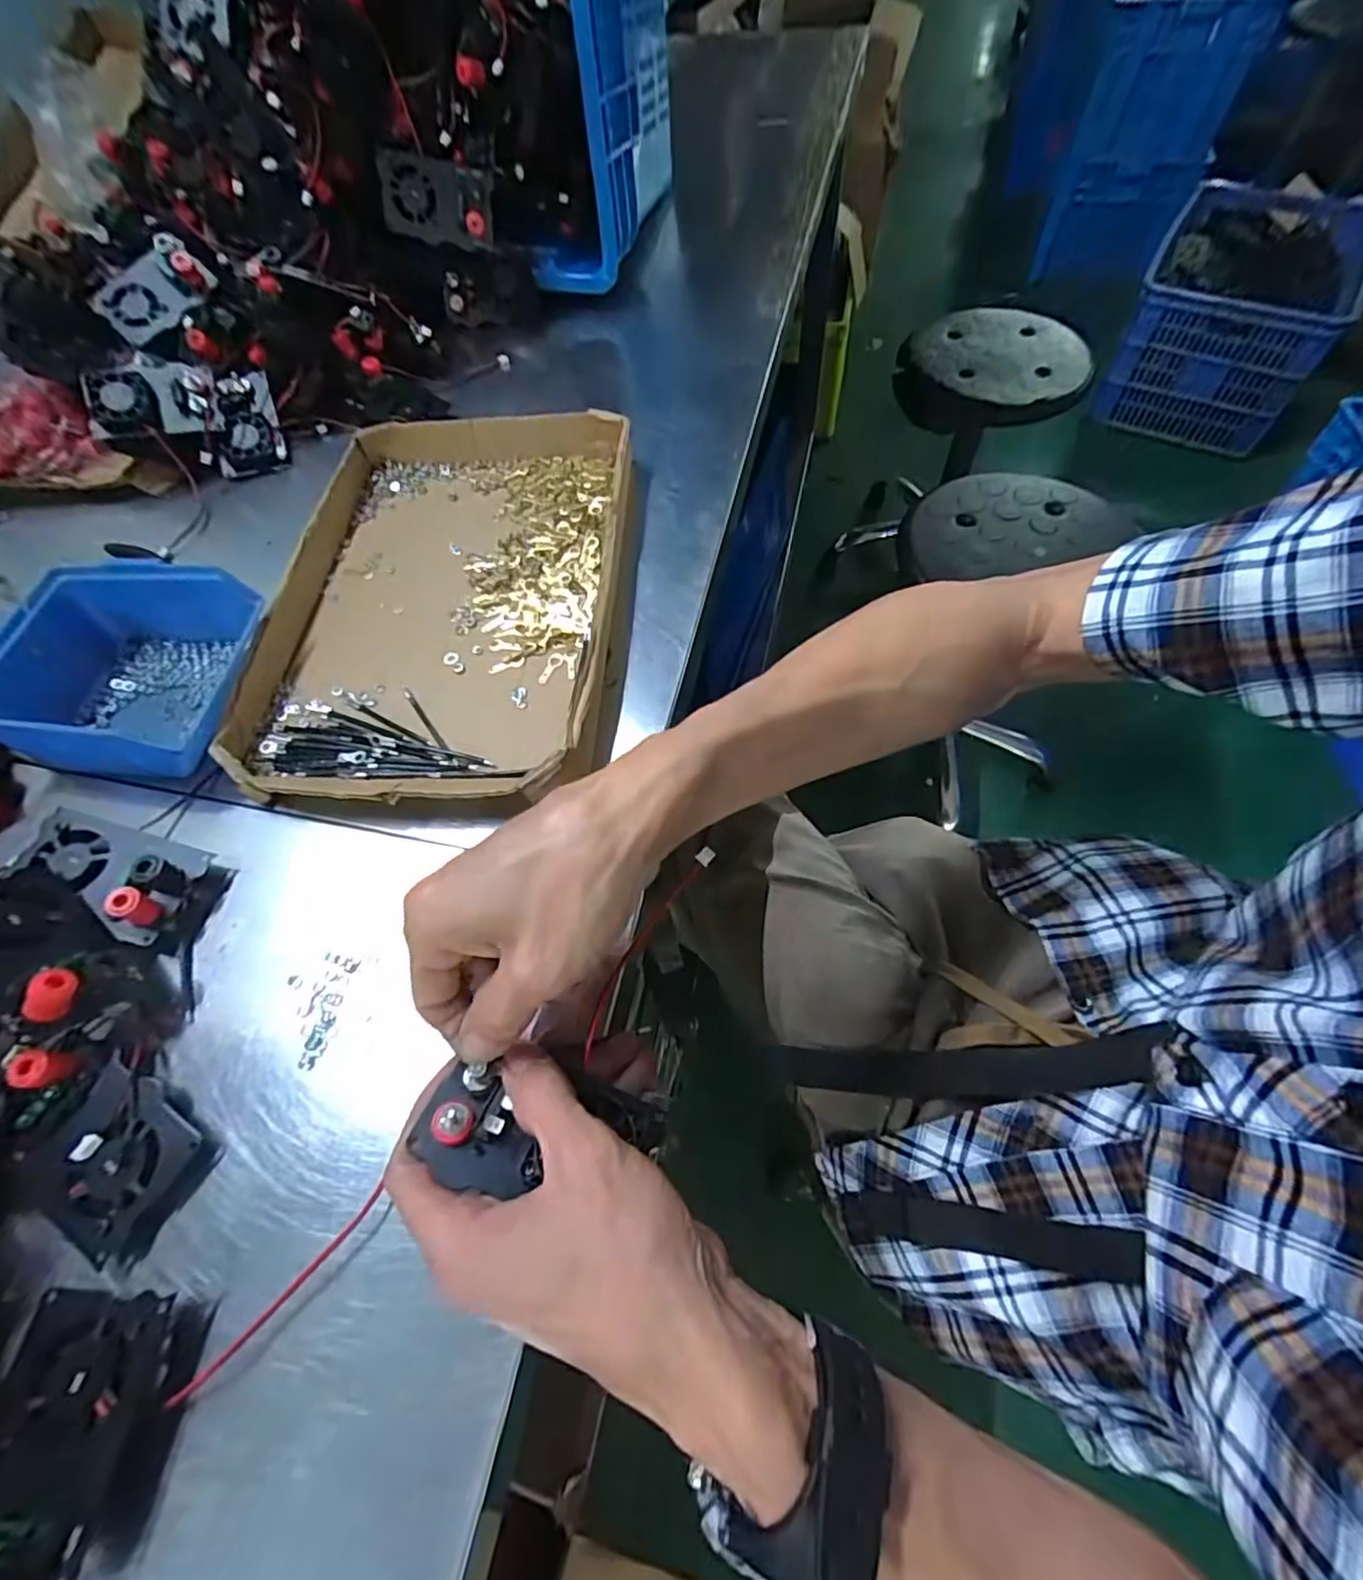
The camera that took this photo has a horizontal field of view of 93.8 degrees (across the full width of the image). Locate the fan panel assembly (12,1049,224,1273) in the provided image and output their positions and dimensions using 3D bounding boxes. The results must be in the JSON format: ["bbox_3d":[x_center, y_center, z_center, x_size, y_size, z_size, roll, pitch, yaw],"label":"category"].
[{"bbox_3d":[-0.249,0.164,0.283,0.066,0.017,0.062,21,65,15],"label":"fan panel assembly"}]

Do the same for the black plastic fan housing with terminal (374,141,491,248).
[{"bbox_3d":[-0.219,-0.528,0.571,0.093,0.057,0.030,11,48,-9],"label":"black plastic fan housing with terminal"}]

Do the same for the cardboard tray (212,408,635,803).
[{"bbox_3d":[-0.160,-0.144,0.442,0.234,0.033,0.344,0,61,4],"label":"cardboard tray"}]

